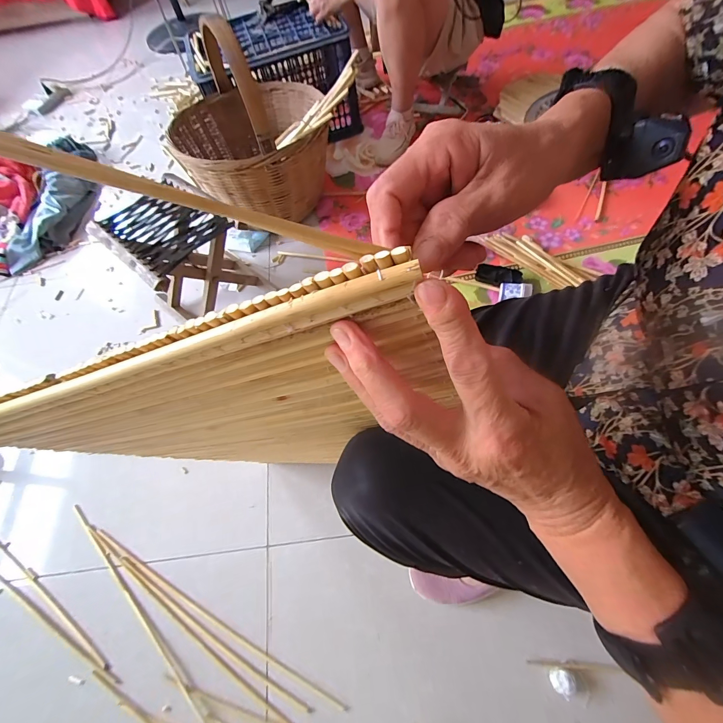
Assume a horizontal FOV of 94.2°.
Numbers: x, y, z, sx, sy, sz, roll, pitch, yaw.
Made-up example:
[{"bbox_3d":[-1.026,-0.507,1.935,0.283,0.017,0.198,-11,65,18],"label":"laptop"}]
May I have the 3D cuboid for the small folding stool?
[{"bbox_3d":[-0.396,-0.225,0.804,0.245,0.267,0.232,32,69,20],"label":"small folding stool"}]

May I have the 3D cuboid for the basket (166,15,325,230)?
[{"bbox_3d":[-0.294,-0.599,0.875,0.382,0.379,0.365,-15,61,-3],"label":"basket"}]

